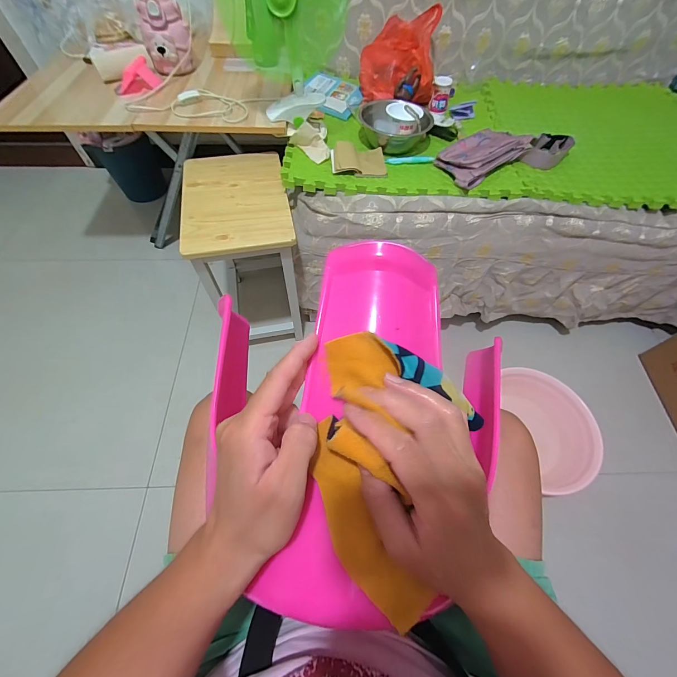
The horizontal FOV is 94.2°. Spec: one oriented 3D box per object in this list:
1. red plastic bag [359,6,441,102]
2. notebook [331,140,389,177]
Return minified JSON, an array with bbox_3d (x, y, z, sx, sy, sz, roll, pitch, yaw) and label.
[{"bbox_3d":[0.171,-0.825,0.919,0.209,0.155,0.240,2,59,0],"label":"red plastic bag"},{"bbox_3d":[0.050,-0.441,0.770,0.133,0.023,0.111,-3,59,-4],"label":"notebook"}]

